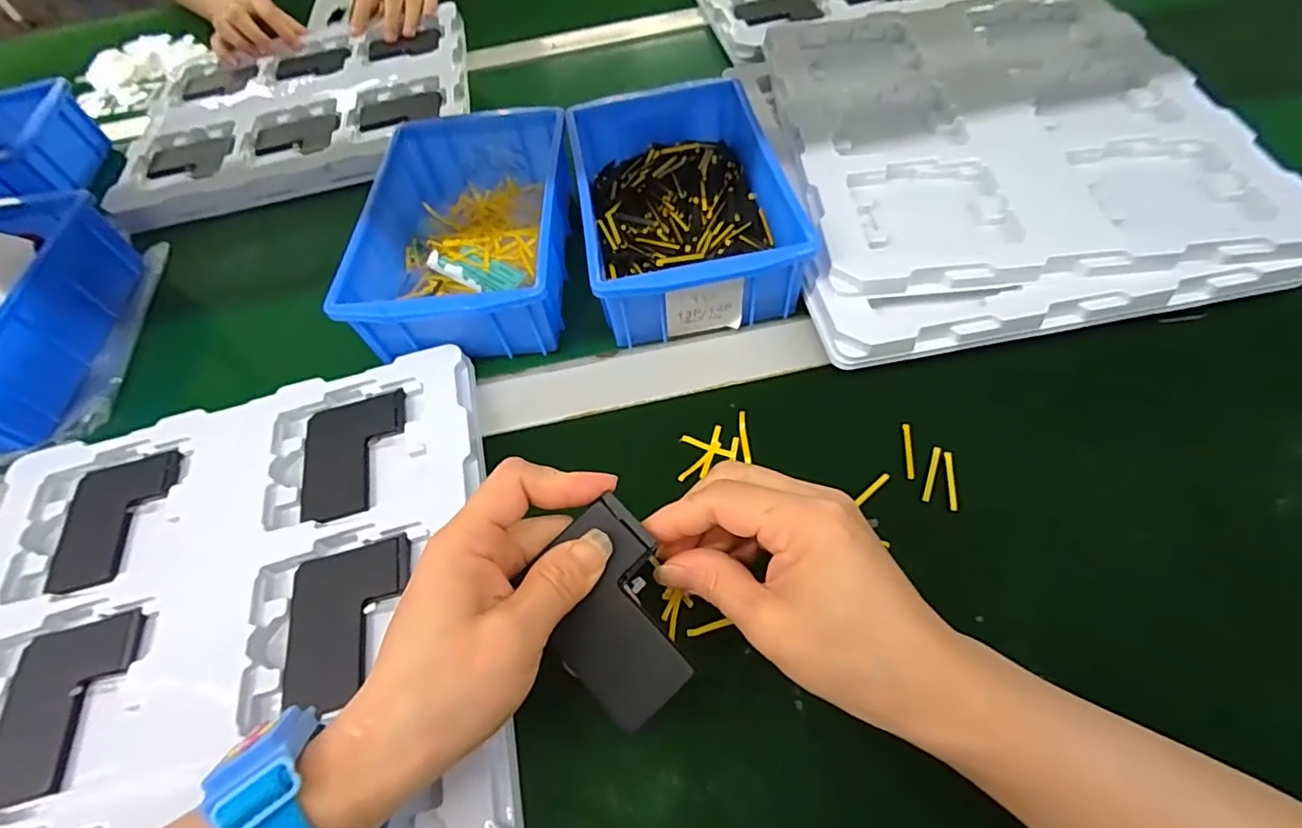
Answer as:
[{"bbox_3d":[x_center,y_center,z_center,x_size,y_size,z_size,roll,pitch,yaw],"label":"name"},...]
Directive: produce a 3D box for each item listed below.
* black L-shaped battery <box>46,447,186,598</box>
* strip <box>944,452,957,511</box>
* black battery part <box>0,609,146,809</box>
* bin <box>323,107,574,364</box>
[{"bbox_3d":[-0.313,0.063,0.335,0.064,0.011,0.078,-17,58,-4],"label":"black L-shaped battery"},{"bbox_3d":[0.160,0.035,0.306,0.004,0.004,0.034,5,59,10],"label":"strip"},{"bbox_3d":[-0.287,0.142,0.280,0.062,0.009,0.078,-14,57,-2],"label":"black battery part"},{"bbox_3d":[-0.127,-0.129,0.415,0.131,0.071,0.203,-3,57,4],"label":"bin"}]

